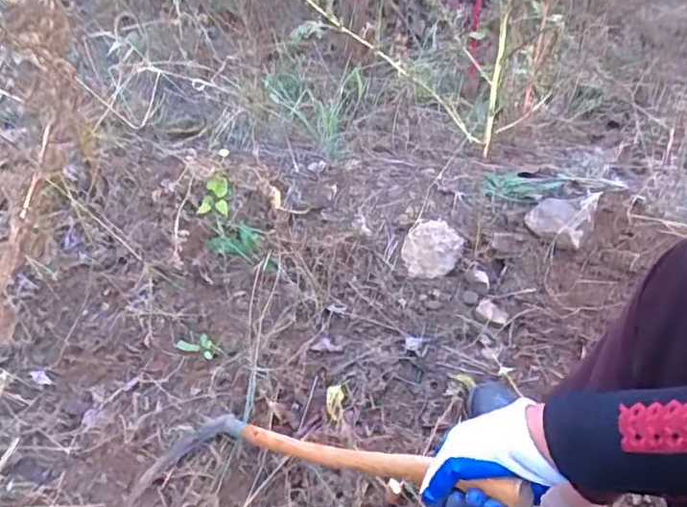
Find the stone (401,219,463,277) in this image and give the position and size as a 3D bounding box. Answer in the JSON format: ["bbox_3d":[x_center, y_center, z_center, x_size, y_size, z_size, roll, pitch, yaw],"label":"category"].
[{"bbox_3d":[0.159,-0.007,1.083,0.102,0.055,0.100,-4,46,4],"label":"stone"}]

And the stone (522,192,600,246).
[{"bbox_3d":[0.369,-0.063,1.014,0.109,0.062,0.092,14,50,20],"label":"stone"}]

